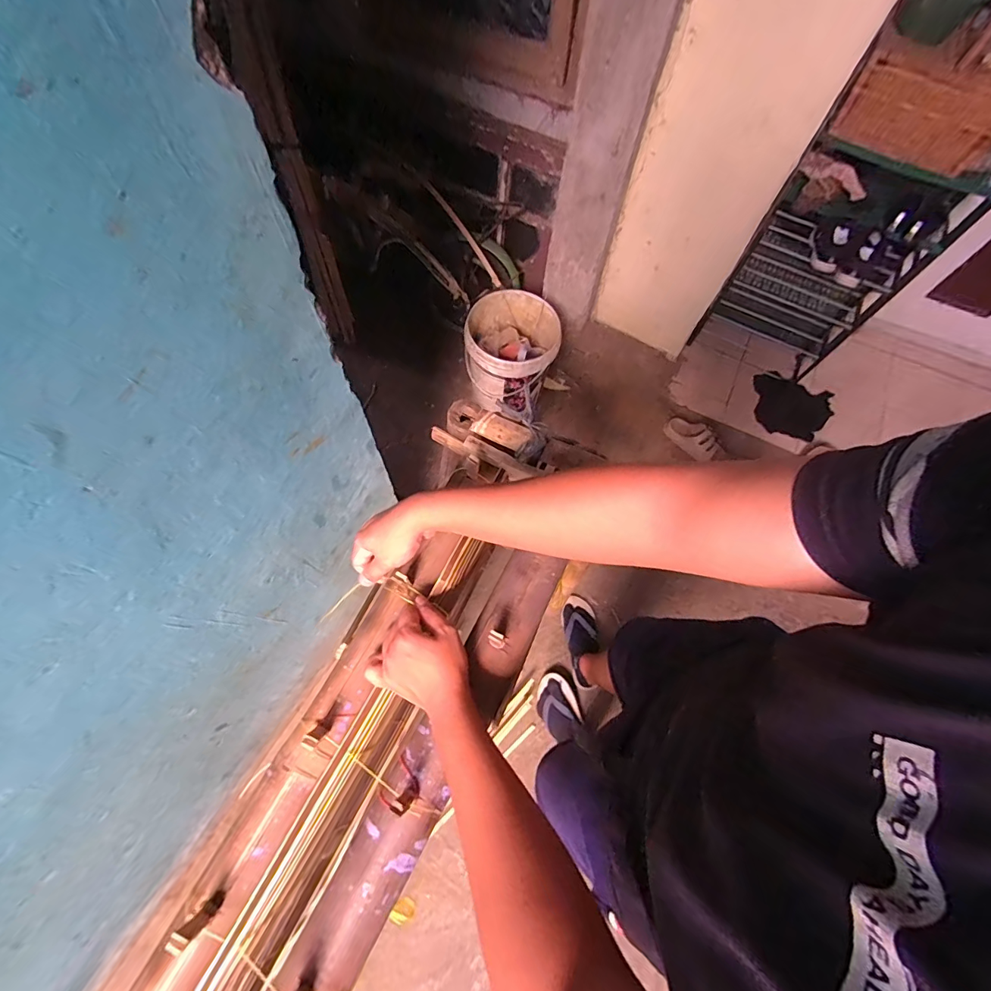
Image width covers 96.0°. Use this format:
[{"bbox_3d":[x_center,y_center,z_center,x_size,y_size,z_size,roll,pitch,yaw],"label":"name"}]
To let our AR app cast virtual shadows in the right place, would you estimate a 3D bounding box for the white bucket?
[{"bbox_3d":[0.054,-0.506,1.588,0.313,0.331,0.303,1,67,-2],"label":"white bucket"}]

